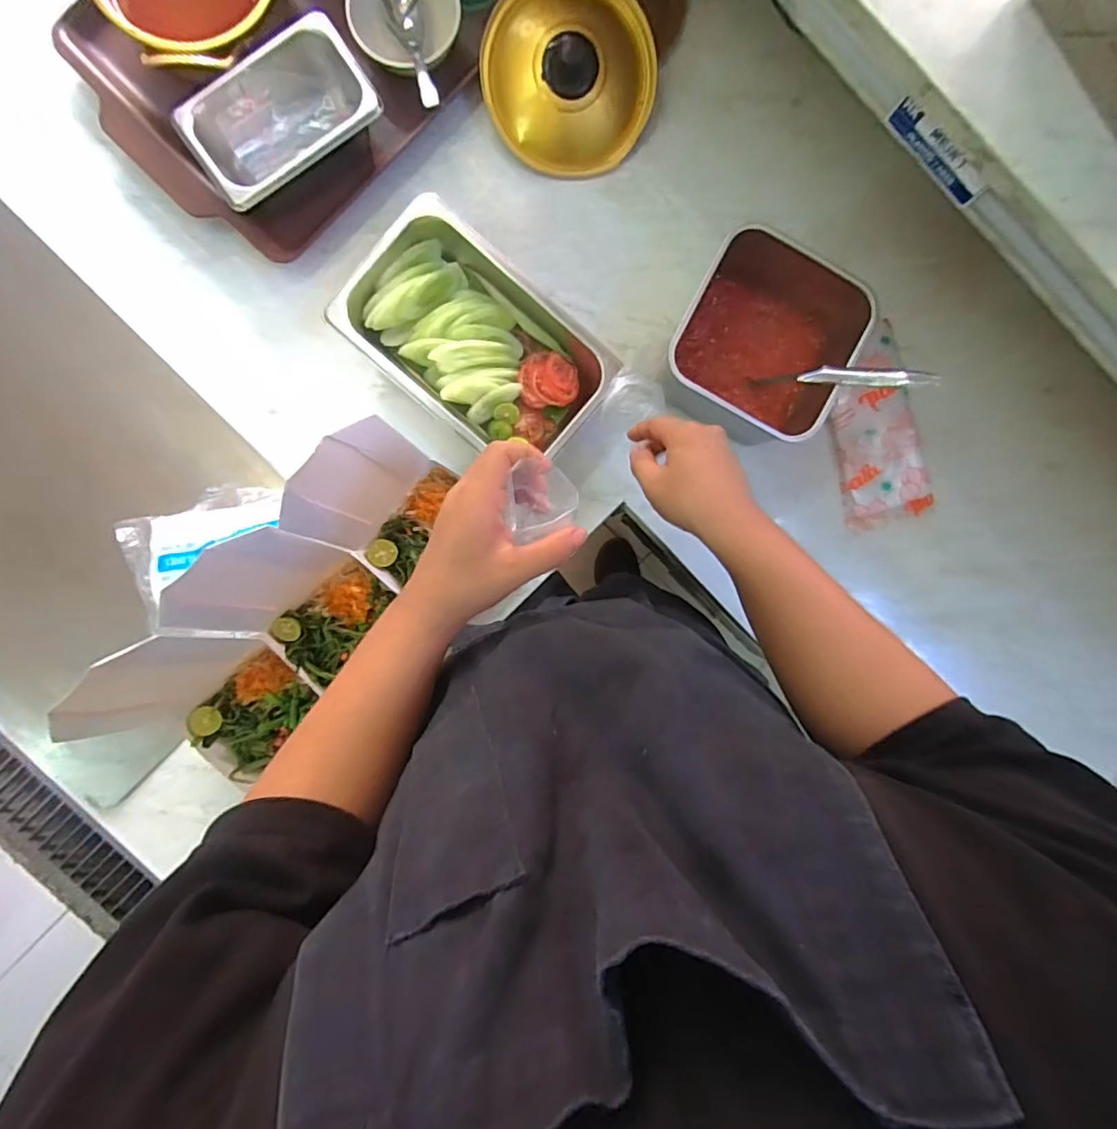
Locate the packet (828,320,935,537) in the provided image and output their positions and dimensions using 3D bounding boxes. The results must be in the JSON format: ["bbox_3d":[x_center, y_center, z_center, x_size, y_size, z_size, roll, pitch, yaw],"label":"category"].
[{"bbox_3d":[0.349,-0.155,0.607,0.094,0.036,0.219,-15,92,-3],"label":"packet"}]

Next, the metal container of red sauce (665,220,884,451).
[{"bbox_3d":[0.195,-0.214,0.553,0.156,0.118,0.166,32,89,-4],"label":"metal container of red sauce"}]

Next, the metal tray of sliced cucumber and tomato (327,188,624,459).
[{"bbox_3d":[-0.082,-0.220,0.566,0.261,0.059,0.160,38,88,-3],"label":"metal tray of sliced cucumber and tomato"}]

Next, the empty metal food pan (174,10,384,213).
[{"bbox_3d":[-0.268,-0.431,0.549,0.173,0.071,0.105,-34,93,-3],"label":"empty metal food pan"}]

